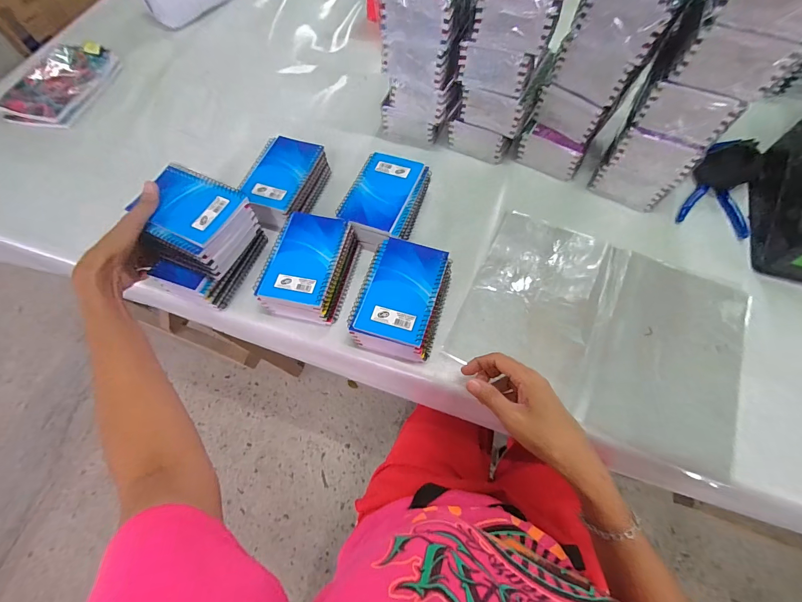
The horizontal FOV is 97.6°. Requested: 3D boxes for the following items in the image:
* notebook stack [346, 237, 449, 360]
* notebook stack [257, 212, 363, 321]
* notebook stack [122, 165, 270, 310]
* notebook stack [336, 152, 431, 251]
[{"bbox_3d":[0.004,-0.002,0.455,0.095,0.060,0.134,15,67,11],"label":"notebook stack"},{"bbox_3d":[-0.121,-0.046,0.484,0.103,0.063,0.139,10,66,9],"label":"notebook stack"},{"bbox_3d":[-0.258,-0.076,0.463,0.112,0.114,0.127,22,69,12],"label":"notebook stack"},{"bbox_3d":[-0.024,-0.142,0.527,0.097,0.063,0.137,22,68,13],"label":"notebook stack"}]

